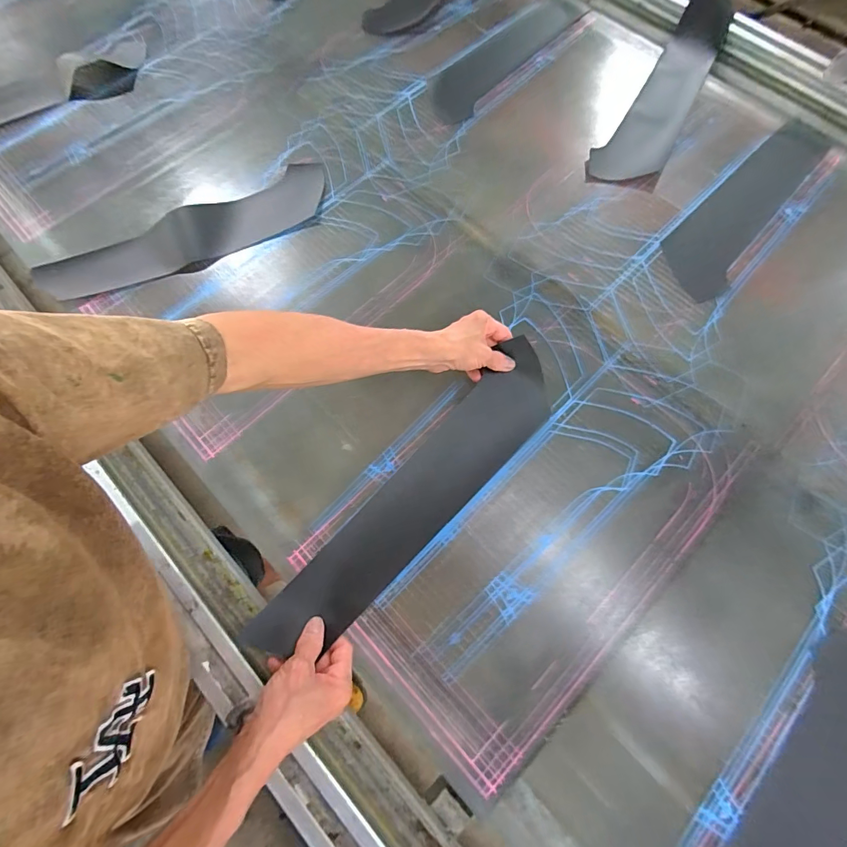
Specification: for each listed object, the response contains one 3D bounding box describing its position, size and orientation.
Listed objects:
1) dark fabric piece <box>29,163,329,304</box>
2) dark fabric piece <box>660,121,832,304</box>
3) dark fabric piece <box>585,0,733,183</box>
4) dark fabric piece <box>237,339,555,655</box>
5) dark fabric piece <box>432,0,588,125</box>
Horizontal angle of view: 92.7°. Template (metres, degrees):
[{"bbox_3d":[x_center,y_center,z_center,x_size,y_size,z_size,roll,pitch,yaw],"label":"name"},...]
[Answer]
[{"bbox_3d":[-0.379,-0.296,0.640,0.467,0.024,0.121,-22,75,-5],"label":"dark fabric piece"},{"bbox_3d":[0.512,-0.348,0.643,0.110,0.006,0.388,42,79,12],"label":"dark fabric piece"},{"bbox_3d":[0.429,-0.579,0.689,0.115,0.044,0.467,32,77,10],"label":"dark fabric piece"},{"bbox_3d":[-0.003,0.090,0.487,0.100,0.051,0.453,43,76,12],"label":"dark fabric piece"},{"bbox_3d":[0.144,-0.693,0.759,0.113,0.010,0.369,41,79,12],"label":"dark fabric piece"}]

